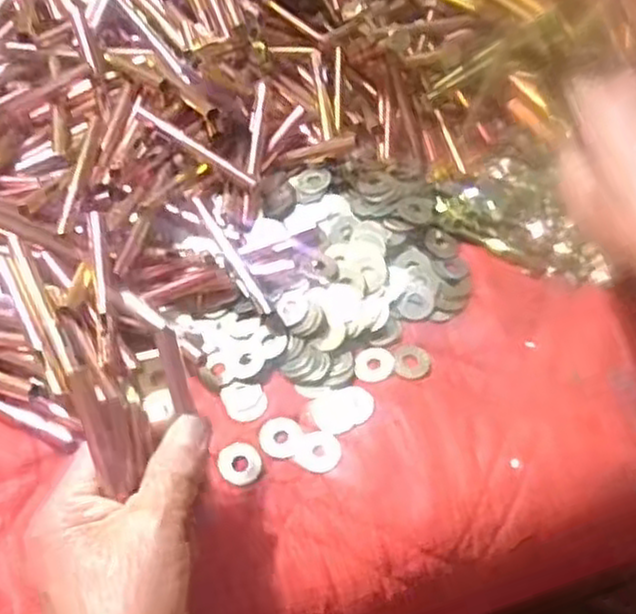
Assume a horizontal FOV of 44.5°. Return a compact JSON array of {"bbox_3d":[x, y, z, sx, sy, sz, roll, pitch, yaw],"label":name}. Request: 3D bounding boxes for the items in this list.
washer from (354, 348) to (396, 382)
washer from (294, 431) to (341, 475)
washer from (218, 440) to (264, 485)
[{"bbox_3d":[0.031,0.031,0.429,0.022,0.004,0.022,-4,58,-1],"label":"washer"},{"bbox_3d":[0.001,0.074,0.400,0.021,0.004,0.023,18,60,12],"label":"washer"},{"bbox_3d":[-0.040,0.080,0.398,0.021,0.004,0.022,0,58,1],"label":"washer"}]

